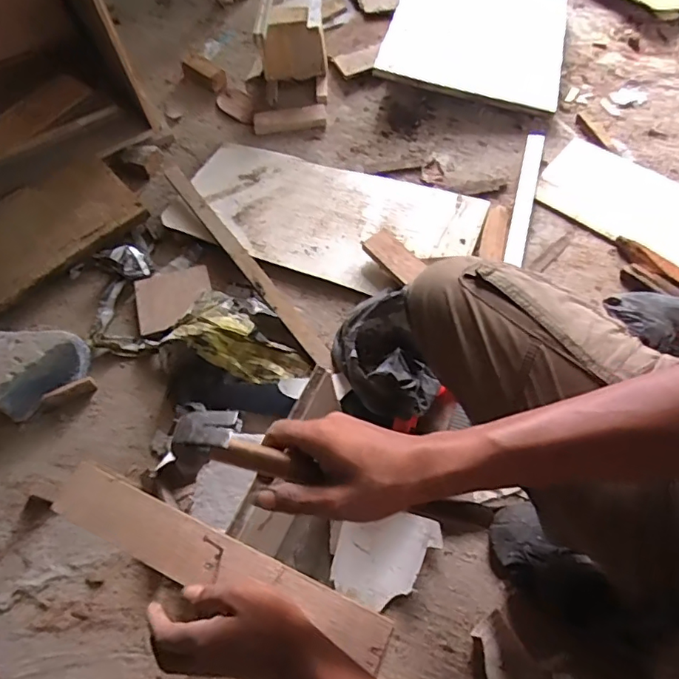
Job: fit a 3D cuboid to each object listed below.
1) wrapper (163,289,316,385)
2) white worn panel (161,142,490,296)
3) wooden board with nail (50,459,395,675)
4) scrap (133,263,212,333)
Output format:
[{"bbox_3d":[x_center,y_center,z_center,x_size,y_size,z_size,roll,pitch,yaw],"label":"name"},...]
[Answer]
[{"bbox_3d":[-0.145,-0.011,0.819,0.218,0.064,0.132,15,63,12],"label":"wrapper"},{"bbox_3d":[-0.030,-0.231,0.964,0.542,0.028,0.261,18,63,13],"label":"white worn panel"},{"bbox_3d":[-0.114,0.197,0.474,0.329,0.013,0.055,18,63,15],"label":"wooden board with nail"},{"bbox_3d":[-0.281,-0.070,0.891,0.127,0.017,0.098,-15,76,2],"label":"scrap"}]

